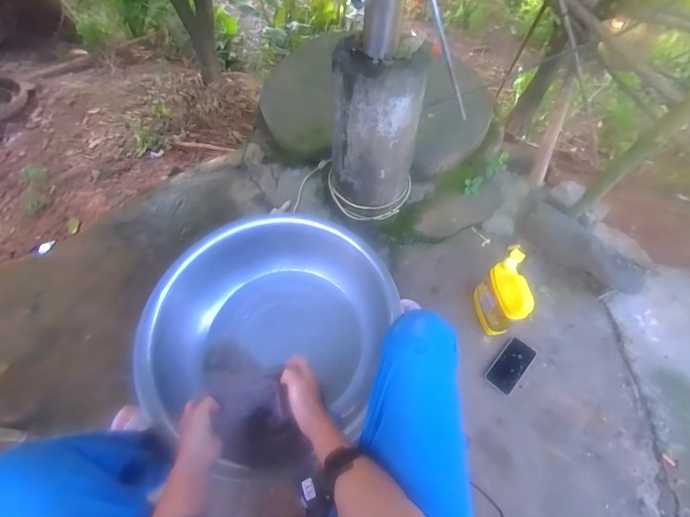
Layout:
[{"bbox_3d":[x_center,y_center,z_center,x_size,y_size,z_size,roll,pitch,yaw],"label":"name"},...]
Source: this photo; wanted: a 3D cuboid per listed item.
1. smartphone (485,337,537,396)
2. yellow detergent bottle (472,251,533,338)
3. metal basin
[{"bbox_3d":[0.453,0.292,0.942,0.075,0.016,0.149,40,67,21],"label":"smartphone"},{"bbox_3d":[0.411,0.105,0.919,0.062,0.226,0.153,-5,59,-3],"label":"yellow detergent bottle"},{"bbox_3d":[-0.217,0.192,0.953,0.534,0.209,0.576,40,72,18],"label":"metal basin"}]

